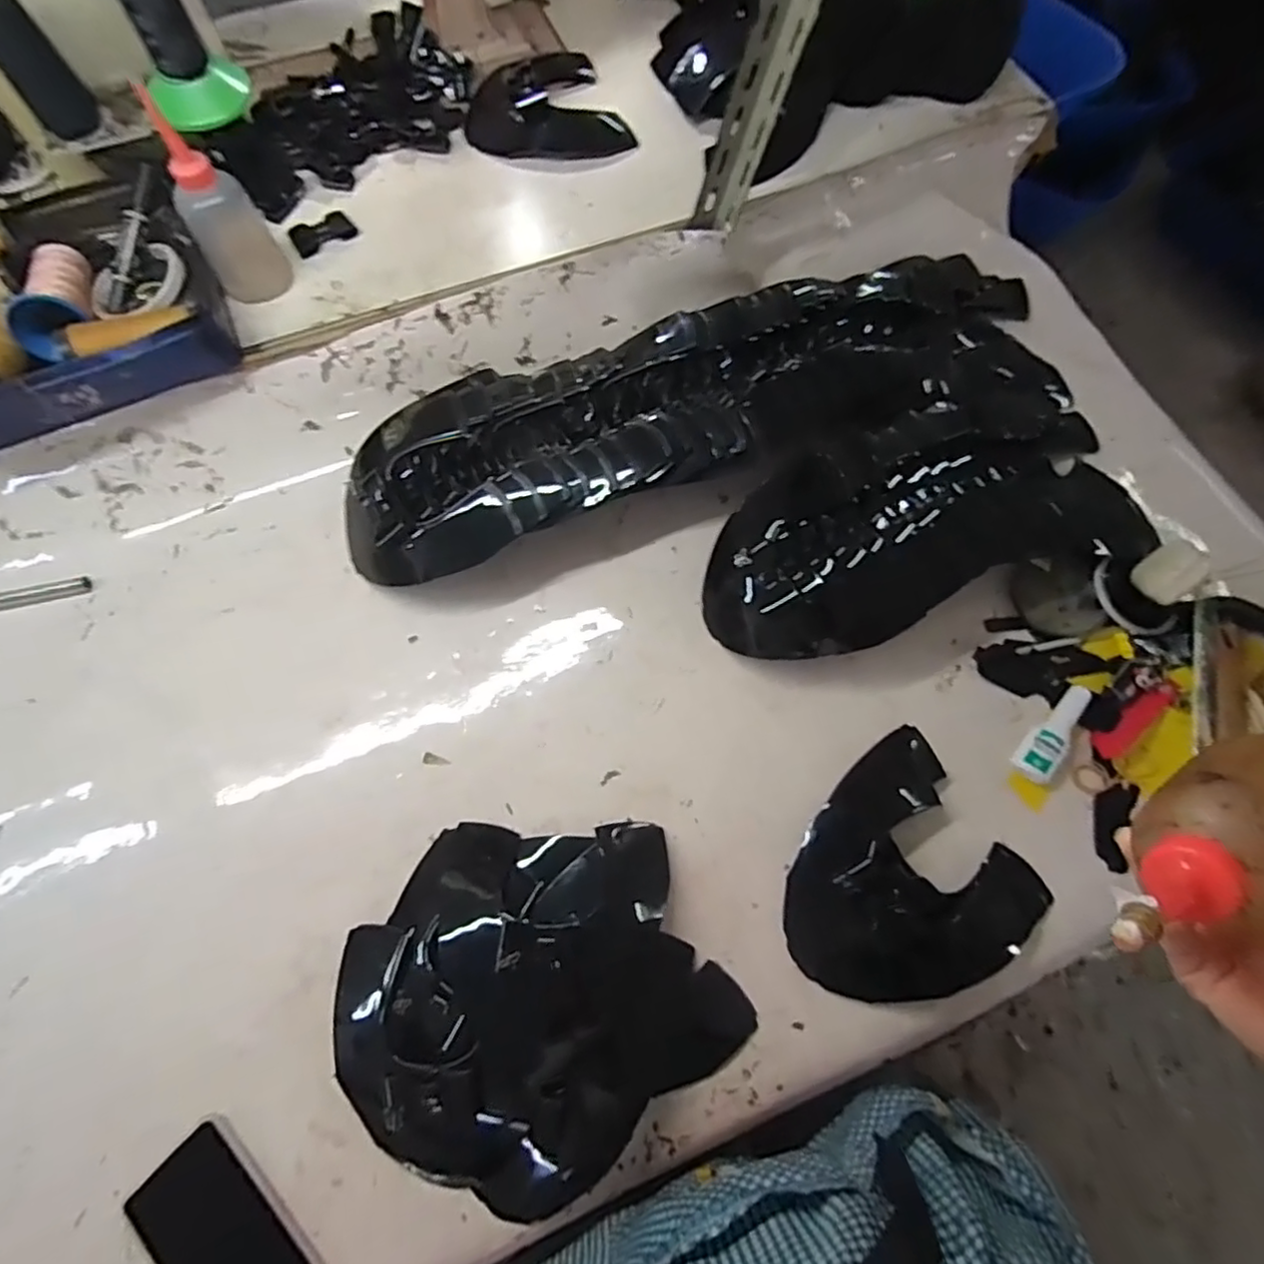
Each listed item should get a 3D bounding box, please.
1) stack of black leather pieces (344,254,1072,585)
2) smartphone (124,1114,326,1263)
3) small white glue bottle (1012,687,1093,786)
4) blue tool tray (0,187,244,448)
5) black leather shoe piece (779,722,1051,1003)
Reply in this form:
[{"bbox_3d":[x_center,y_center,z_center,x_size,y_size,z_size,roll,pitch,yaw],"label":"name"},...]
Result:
[{"bbox_3d":[0.083,-0.238,0.655,0.769,0.086,0.217,-19,70,-7],"label":"stack of black leather pieces"},{"bbox_3d":[-0.267,0.421,0.436,0.160,0.013,0.075,41,74,14],"label":"smartphone"},{"bbox_3d":[0.364,0.086,0.555,0.032,0.015,0.095,41,74,14],"label":"small white glue bottle"},{"bbox_3d":[-0.519,-0.289,0.584,0.262,0.068,0.216,-31,72,-11],"label":"blue tool tray"},{"bbox_3d":[0.213,0.195,0.509,0.193,0.032,0.174,-34,72,-12],"label":"black leather shoe piece"}]

